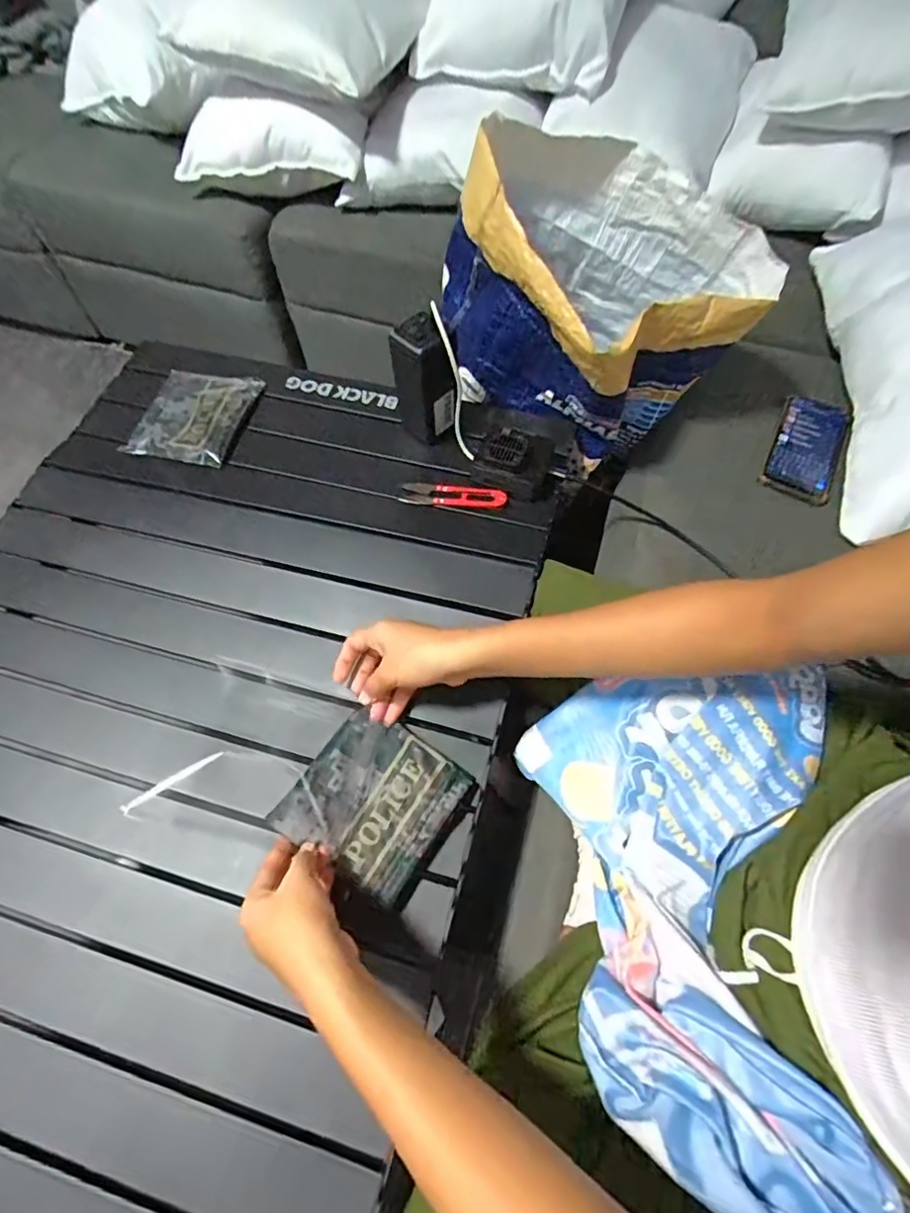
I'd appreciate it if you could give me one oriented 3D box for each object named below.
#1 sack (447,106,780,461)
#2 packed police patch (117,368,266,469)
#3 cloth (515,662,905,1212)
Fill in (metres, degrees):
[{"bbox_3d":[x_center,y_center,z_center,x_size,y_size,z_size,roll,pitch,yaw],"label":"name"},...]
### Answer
[{"bbox_3d":[0.161,-0.344,0.633,0.291,0.244,0.268,-24,66,-12],"label":"sack"},{"bbox_3d":[-0.312,-0.237,0.668,0.133,0.013,0.142,13,64,7],"label":"packed police patch"},{"bbox_3d":[0.188,0.233,0.442,0.244,0.147,0.345,-1,63,0],"label":"cloth"}]

